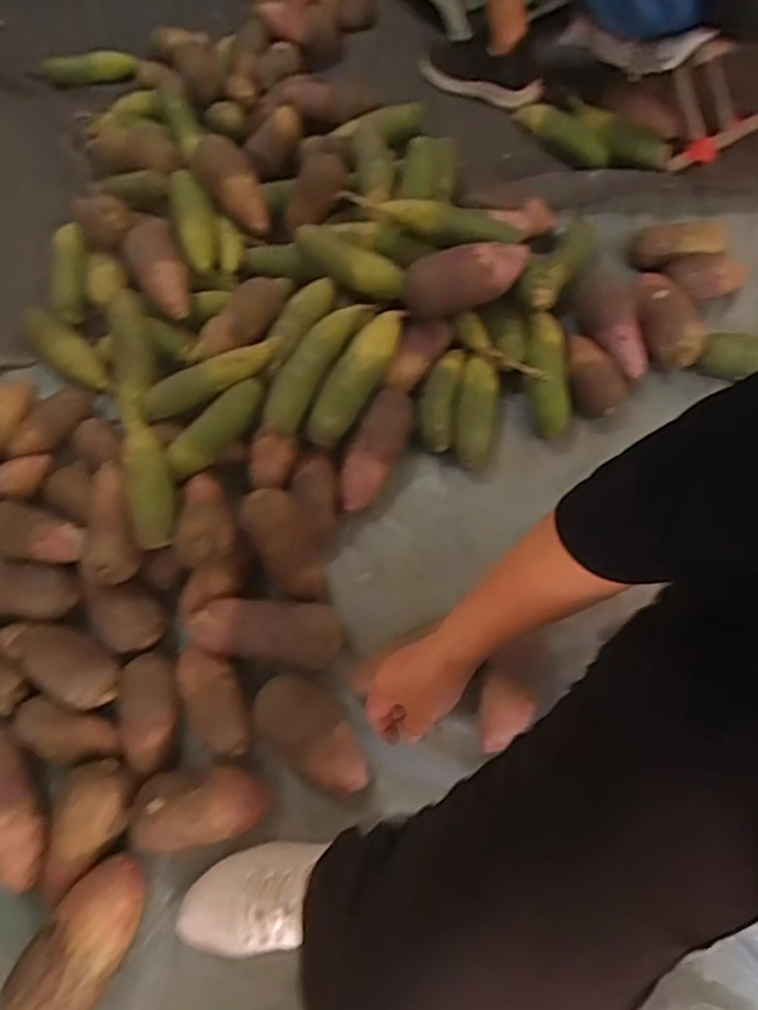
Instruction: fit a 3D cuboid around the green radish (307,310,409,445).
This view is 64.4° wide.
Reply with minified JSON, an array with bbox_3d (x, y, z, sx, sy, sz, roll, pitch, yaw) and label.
[{"bbox_3d":[-0.023,-0.180,0.807,0.056,0.067,0.226,26,69,13],"label":"green radish"}]

